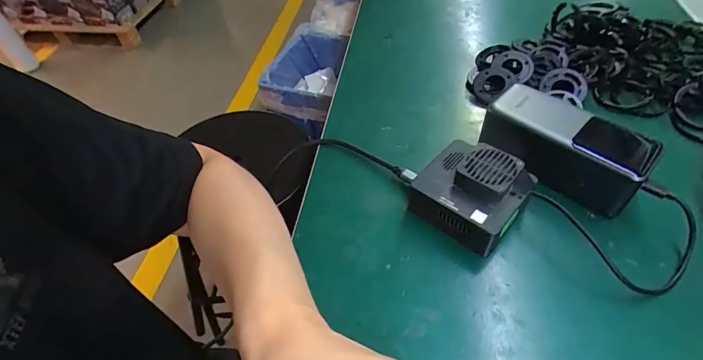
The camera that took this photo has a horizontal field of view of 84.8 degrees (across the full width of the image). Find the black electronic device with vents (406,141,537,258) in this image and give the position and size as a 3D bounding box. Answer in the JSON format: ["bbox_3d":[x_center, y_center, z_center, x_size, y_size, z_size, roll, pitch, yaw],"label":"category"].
[{"bbox_3d":[0.095,0.009,0.313,0.080,0.046,0.075,31,58,29],"label":"black electronic device with vents"}]

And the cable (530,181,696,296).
[{"bbox_3d":[0.203,0.031,0.291,0.082,0.040,0.101,-29,52,-19],"label":"cable"}]

